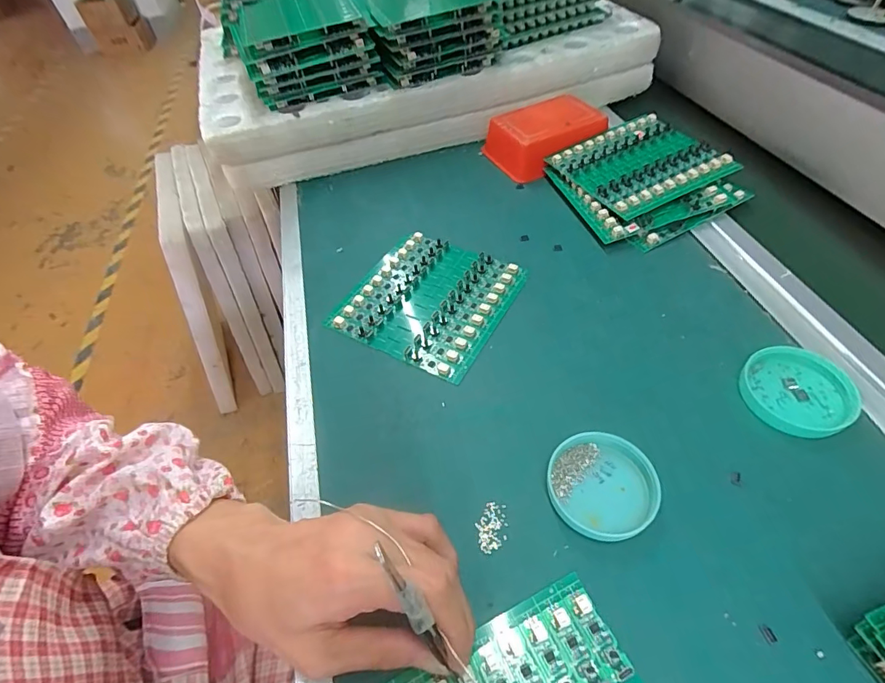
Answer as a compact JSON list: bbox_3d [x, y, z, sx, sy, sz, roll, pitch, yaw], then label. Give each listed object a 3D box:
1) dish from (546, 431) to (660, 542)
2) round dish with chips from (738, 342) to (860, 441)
[{"bbox_3d":[0.098,0.088,0.277,0.061,0.016,0.061,-3,51,4],"label":"dish"},{"bbox_3d":[0.245,0.032,0.311,0.064,0.010,0.068,-3,51,4],"label":"round dish with chips"}]

